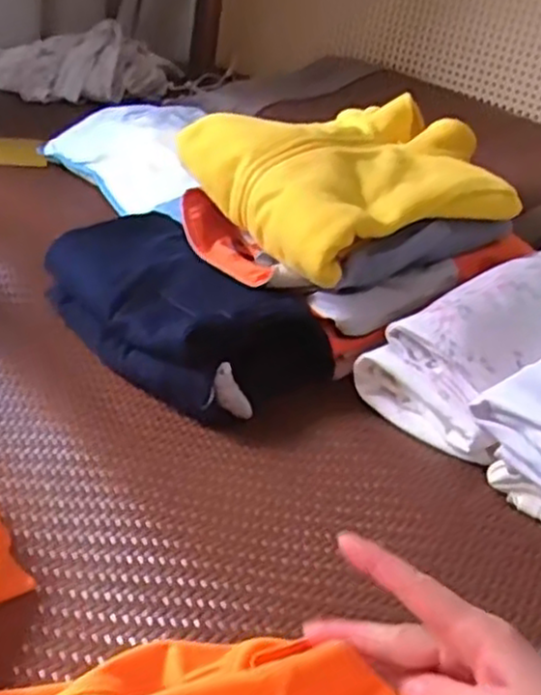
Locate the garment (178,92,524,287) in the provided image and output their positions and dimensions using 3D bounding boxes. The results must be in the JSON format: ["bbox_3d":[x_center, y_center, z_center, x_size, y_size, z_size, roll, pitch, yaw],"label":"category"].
[{"bbox_3d":[0.082,-0.165,0.720,0.266,0.077,0.233,-14,38,-29],"label":"garment"}]

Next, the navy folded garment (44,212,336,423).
[{"bbox_3d":[-0.095,-0.044,0.681,0.294,0.070,0.149,32,40,34],"label":"navy folded garment"}]

